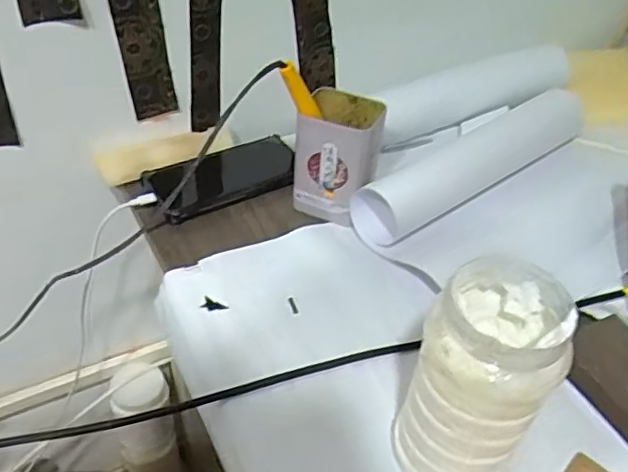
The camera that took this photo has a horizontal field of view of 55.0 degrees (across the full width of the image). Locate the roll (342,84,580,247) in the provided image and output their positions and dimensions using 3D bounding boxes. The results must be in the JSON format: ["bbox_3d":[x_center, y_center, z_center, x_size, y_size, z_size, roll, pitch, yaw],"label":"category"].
[{"bbox_3d":[0.181,-0.084,0.646,0.333,0.049,0.055,-29,56,-28],"label":"roll"}]

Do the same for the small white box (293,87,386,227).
[{"bbox_3d":[0.023,-0.077,0.595,0.080,0.103,0.071,13,47,7],"label":"small white box"}]

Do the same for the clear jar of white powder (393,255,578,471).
[{"bbox_3d":[0.102,0.096,0.372,0.066,0.161,0.080,33,52,23],"label":"clear jar of white powder"}]

